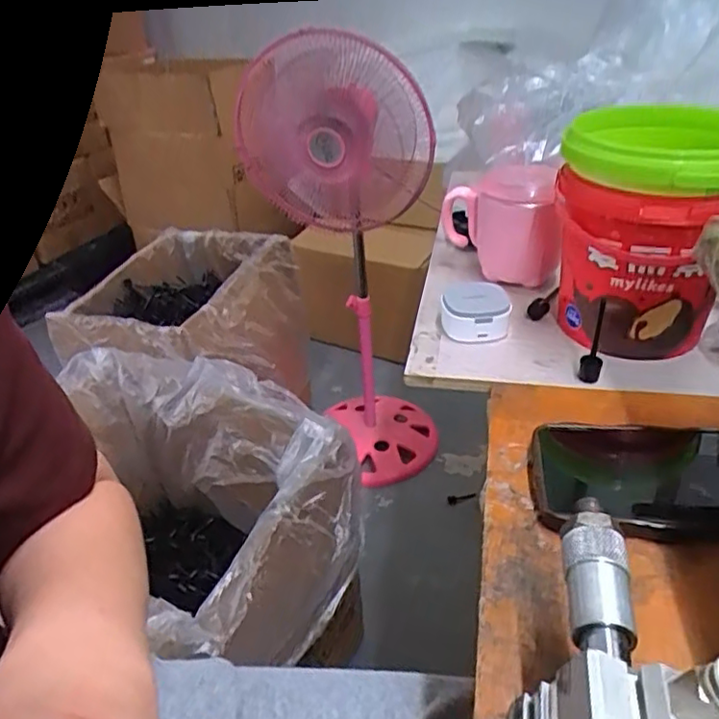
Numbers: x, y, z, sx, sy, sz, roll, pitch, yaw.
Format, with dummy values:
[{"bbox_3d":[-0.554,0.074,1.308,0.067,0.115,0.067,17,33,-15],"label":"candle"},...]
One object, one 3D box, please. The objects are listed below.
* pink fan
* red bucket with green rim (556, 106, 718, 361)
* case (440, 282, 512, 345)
[{"bbox_3d":[-0.027,-0.171,1.250,0.318,0.853,0.283,-8,34,-6],"label":"pink fan"},{"bbox_3d":[0.208,-0.094,0.459,0.122,0.151,0.128,6,35,15],"label":"red bucket with green rim"},{"bbox_3d":[0.094,-0.041,0.510,0.053,0.031,0.058,-3,34,2],"label":"case"}]

